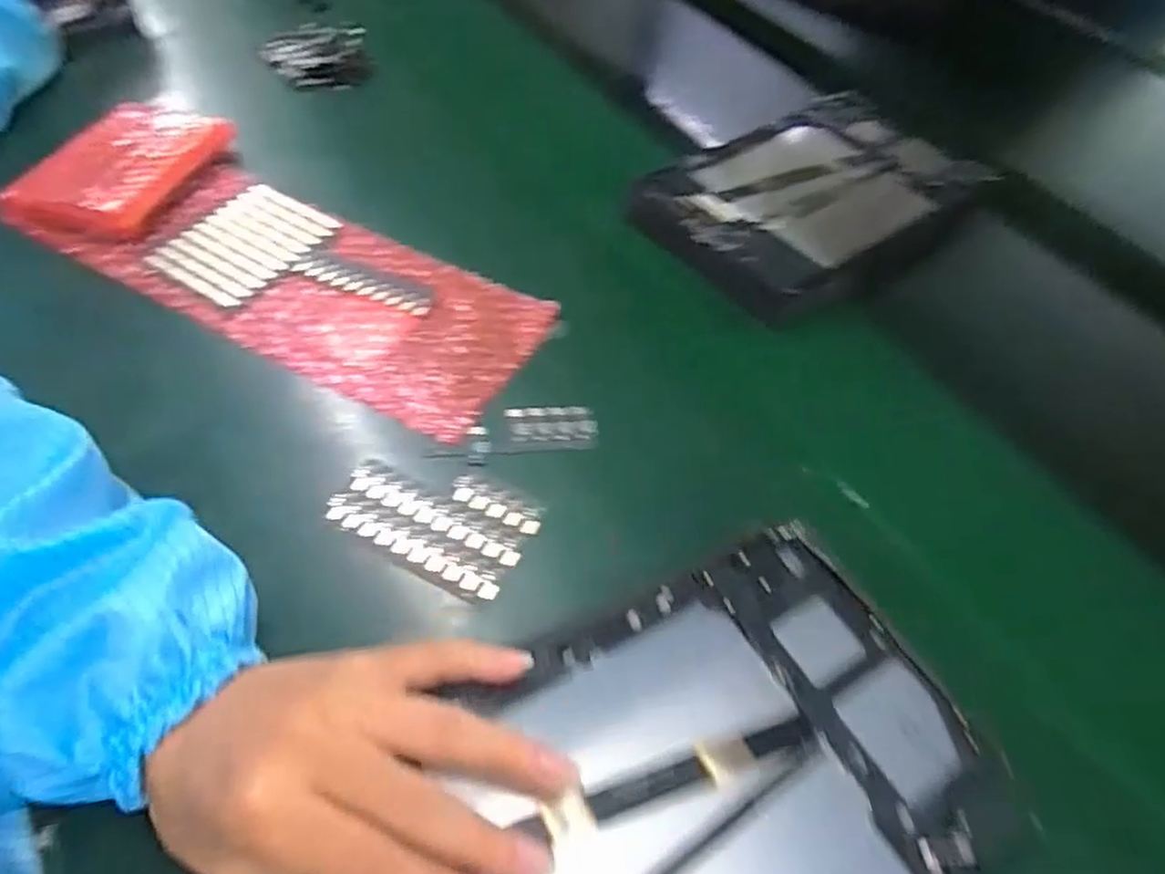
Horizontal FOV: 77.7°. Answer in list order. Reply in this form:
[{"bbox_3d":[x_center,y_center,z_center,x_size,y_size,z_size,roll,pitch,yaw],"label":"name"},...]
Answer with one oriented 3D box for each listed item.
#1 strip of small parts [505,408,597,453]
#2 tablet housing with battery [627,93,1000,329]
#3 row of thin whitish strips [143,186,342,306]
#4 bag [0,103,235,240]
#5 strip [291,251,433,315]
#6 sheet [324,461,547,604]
[{"bbox_3d":[-0.017,-0.006,0.407,0.049,0.004,0.028,-3,52,-5],"label":"strip of small parts"},{"bbox_3d":[0.173,-0.172,0.527,0.252,0.020,0.171,-32,60,-25],"label":"tablet housing with battery"},{"bbox_3d":[-0.225,-0.131,0.486,0.084,0.006,0.099,30,57,17],"label":"row of thin whitish strips"},{"bbox_3d":[-0.323,-0.188,0.511,0.087,0.027,0.135,21,55,11],"label":"bag"},{"bbox_3d":[-0.141,-0.102,0.467,0.098,0.004,0.023,20,53,12],"label":"strip"},{"bbox_3d":[-0.077,0.042,0.368,0.099,0.004,0.058,21,55,11],"label":"sheet"}]

